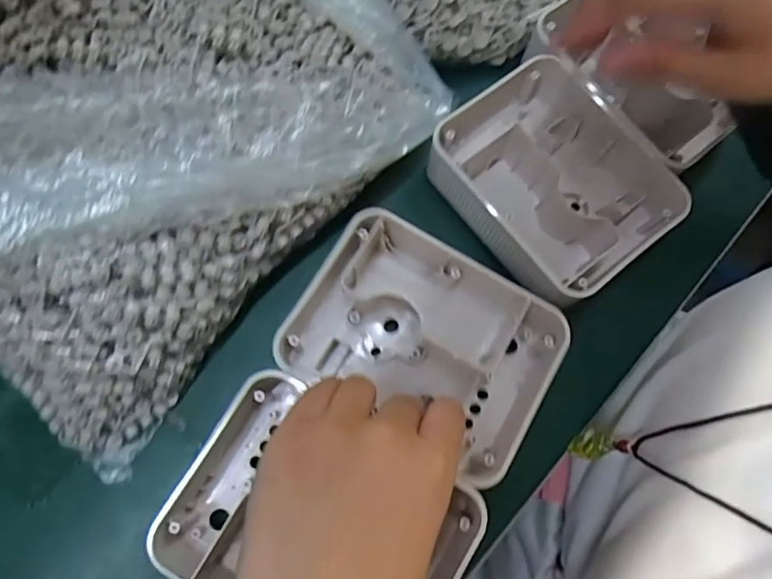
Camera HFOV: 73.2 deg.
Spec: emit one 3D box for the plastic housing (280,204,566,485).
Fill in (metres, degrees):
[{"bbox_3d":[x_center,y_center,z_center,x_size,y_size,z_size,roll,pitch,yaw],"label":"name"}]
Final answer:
[{"bbox_3d":[0.022,0.028,0.281,0.140,0.039,0.097,29,77,5],"label":"plastic housing"}]

